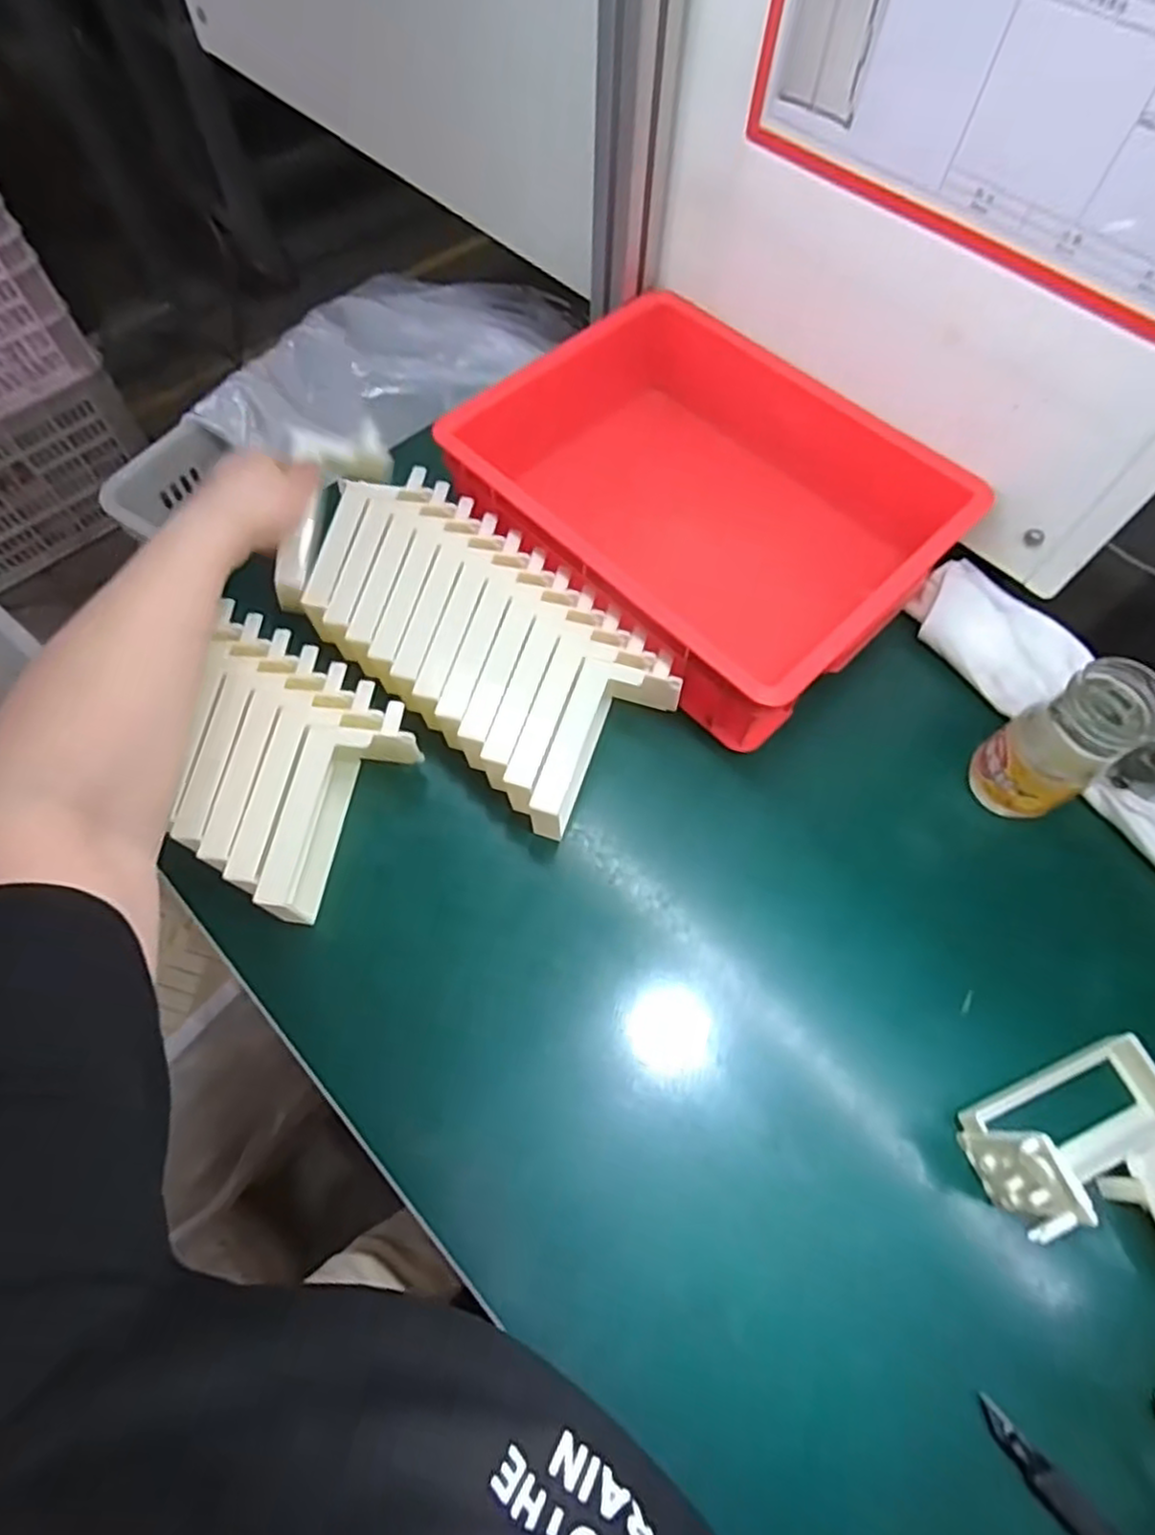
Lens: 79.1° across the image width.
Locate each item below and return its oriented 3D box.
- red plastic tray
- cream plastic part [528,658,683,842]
[{"bbox_3d":[0.094,-0.214,0.554,0.262,0.077,0.352,-42,72,-19],"label":"red plastic tray"},{"bbox_3d":[0.021,-0.010,0.488,0.070,0.049,0.133,17,65,6],"label":"cream plastic part"}]

